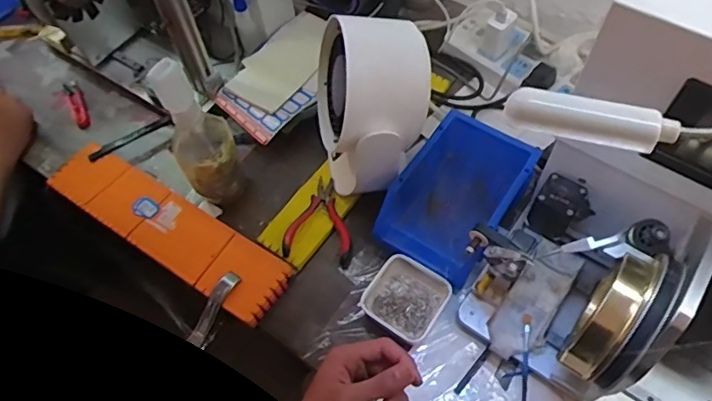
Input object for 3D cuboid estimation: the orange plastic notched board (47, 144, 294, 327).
[{"bbox_3d":[-0.254,0.027,0.694,0.385,0.018,0.081,28,72,24],"label":"orange plastic notched board"}]

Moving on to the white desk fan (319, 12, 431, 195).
[{"bbox_3d":[0.017,-0.121,0.639,0.124,0.195,0.171,-12,59,-4],"label":"white desk fan"}]

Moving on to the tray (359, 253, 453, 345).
[{"bbox_3d":[0.057,0.109,0.605,0.080,0.025,0.077,31,66,20],"label":"tray"}]

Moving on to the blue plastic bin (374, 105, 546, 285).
[{"bbox_3d":[0.119,-0.002,0.641,0.126,0.075,0.185,31,66,20],"label":"blue plastic bin"}]

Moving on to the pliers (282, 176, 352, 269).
[{"bbox_3d":[-0.039,0.024,0.677,0.083,0.010,0.111,9,60,9],"label":"pliers"}]

